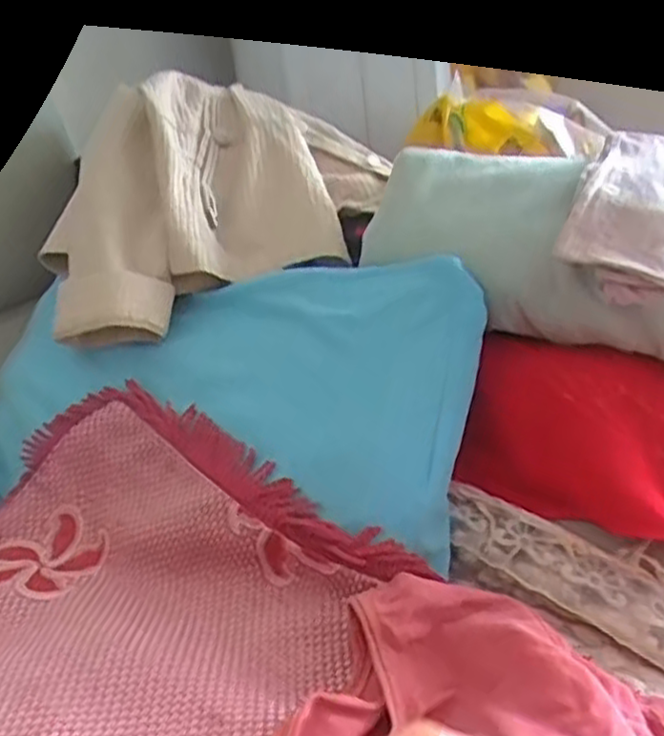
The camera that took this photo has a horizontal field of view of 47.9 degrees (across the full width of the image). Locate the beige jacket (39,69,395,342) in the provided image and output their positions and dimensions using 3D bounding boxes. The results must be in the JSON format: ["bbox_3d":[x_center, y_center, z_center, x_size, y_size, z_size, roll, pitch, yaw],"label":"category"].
[{"bbox_3d":[-0.115,-0.191,0.794,0.320,0.180,0.327,-6,24,4],"label":"beige jacket"}]

